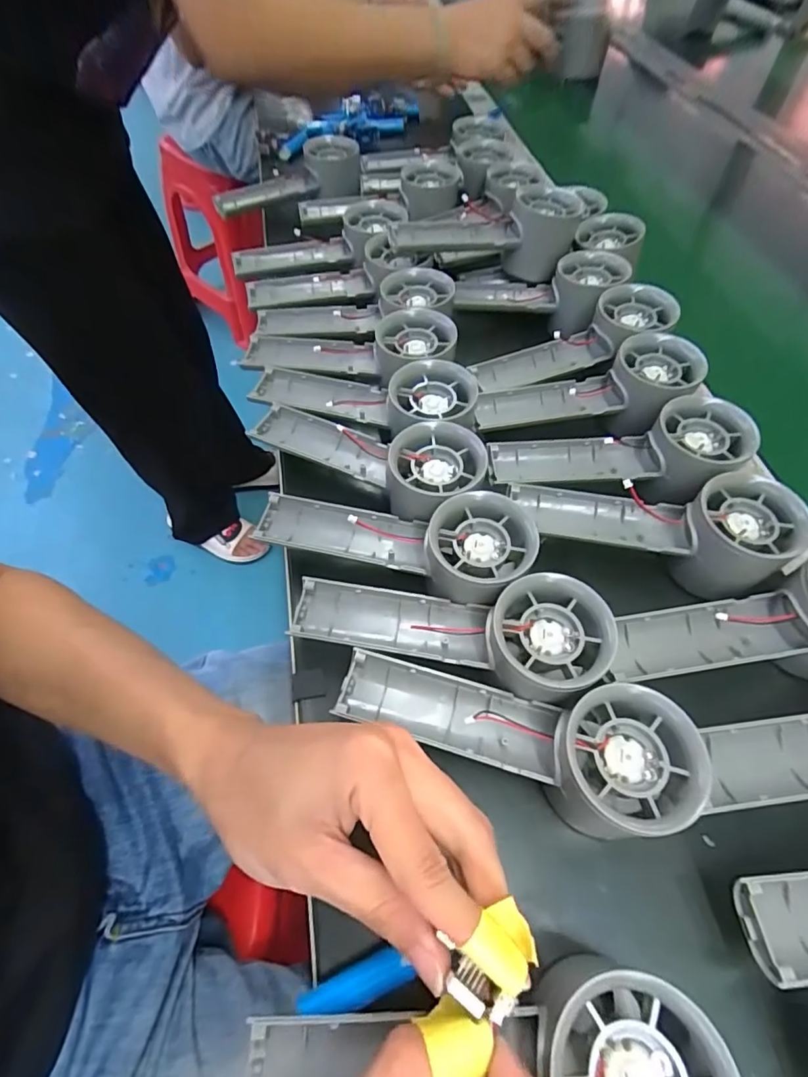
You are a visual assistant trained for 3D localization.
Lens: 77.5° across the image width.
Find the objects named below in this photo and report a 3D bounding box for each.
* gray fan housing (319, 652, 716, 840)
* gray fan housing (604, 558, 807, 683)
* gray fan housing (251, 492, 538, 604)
[{"bbox_3d":[0.046,0.094,0.233,0.158,0.051,0.055,10,58,6],"label":"gray fan housing"},{"bbox_3d":[0.182,0.049,0.268,0.145,0.045,0.052,-13,58,7],"label":"gray fan housing"},{"bbox_3d":[-0.008,0.000,0.288,0.157,0.029,0.055,5,57,17],"label":"gray fan housing"}]

